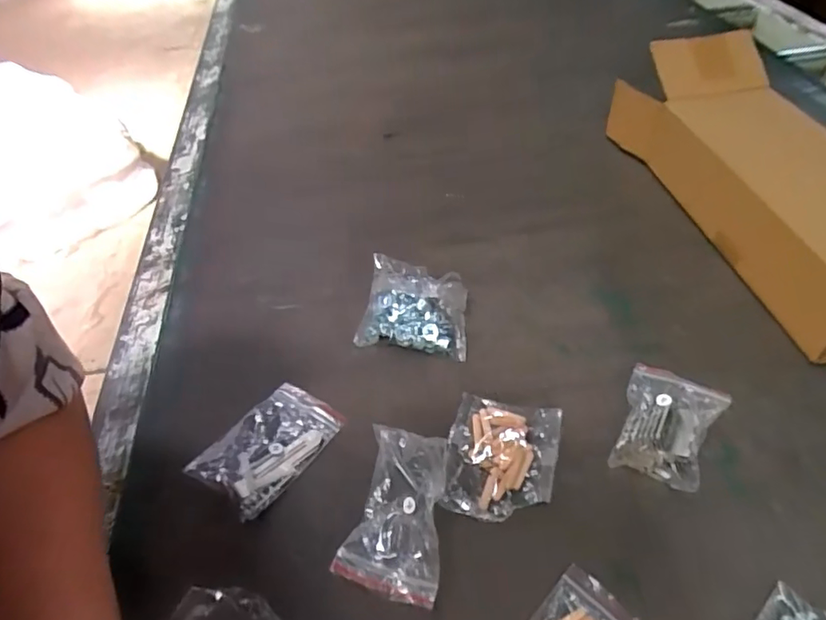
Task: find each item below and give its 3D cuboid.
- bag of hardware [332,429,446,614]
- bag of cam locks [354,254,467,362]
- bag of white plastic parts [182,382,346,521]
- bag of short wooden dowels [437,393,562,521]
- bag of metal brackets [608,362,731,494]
[{"bbox_3d":[-0.011,0.134,0.359,0.061,0.029,0.102,4,47,8],"label":"bag of hardware"},{"bbox_3d":[0.004,-0.005,0.480,0.095,0.038,0.081,8,48,11],"label":"bag of cam locks"},{"bbox_3d":[-0.108,0.099,0.405,0.063,0.021,0.099,25,53,24],"label":"bag of white plastic parts"},{"bbox_3d":[0.063,0.106,0.387,0.075,0.017,0.089,10,48,13],"label":"bag of short wooden dowels"},{"bbox_3d":[0.187,0.082,0.392,0.065,0.028,0.094,18,51,20],"label":"bag of metal brackets"}]

